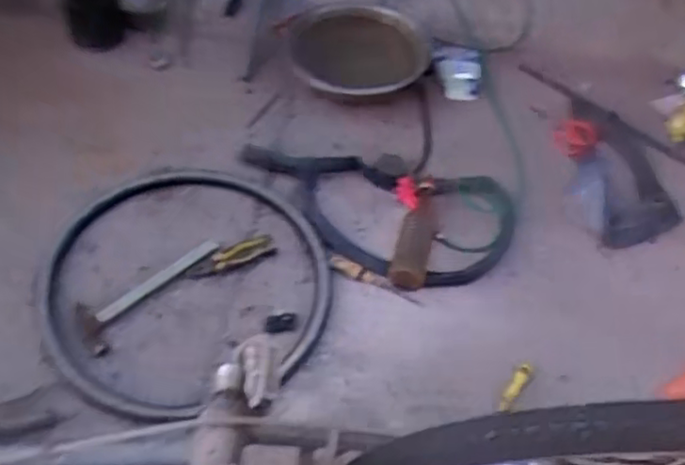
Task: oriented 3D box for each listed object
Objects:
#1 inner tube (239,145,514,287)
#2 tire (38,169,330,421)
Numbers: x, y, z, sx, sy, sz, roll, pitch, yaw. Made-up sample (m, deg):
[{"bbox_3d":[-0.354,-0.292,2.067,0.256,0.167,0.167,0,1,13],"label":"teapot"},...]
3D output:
[{"bbox_3d":[0.066,-0.054,1.540,0.661,0.039,0.329,9,55,2],"label":"inner tube"},{"bbox_3d":[-0.320,0.092,1.386,0.591,0.052,0.577,2,55,-3],"label":"tire"}]

